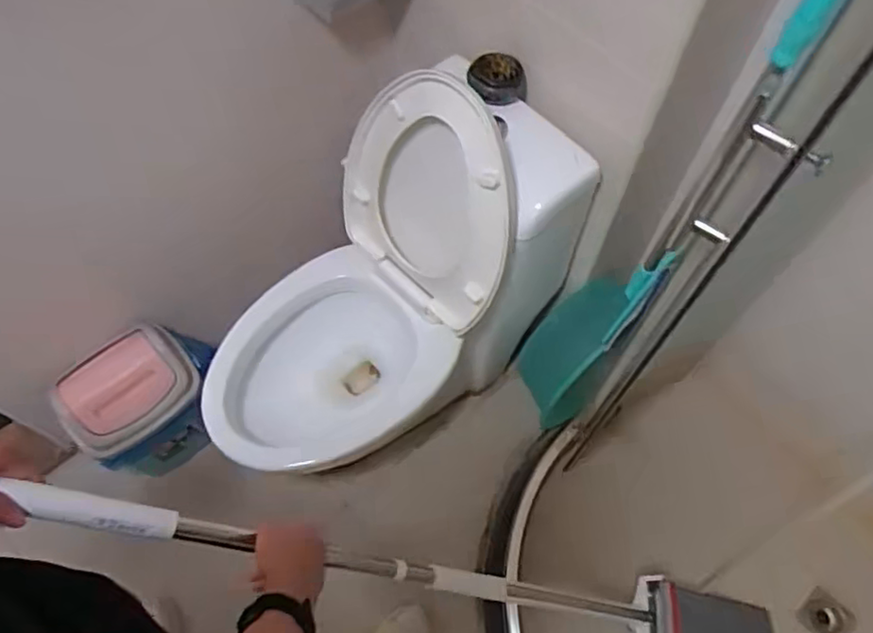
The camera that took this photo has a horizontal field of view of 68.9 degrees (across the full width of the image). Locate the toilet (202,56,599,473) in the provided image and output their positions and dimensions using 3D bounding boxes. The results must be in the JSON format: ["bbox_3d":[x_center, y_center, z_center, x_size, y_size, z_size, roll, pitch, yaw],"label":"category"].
[{"bbox_3d":[-0.121,-0.027,1.226,0.739,0.725,0.380,-38,69,-18],"label":"toilet"}]

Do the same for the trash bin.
[{"bbox_3d":[-0.597,0.165,1.323,0.293,0.270,0.204,-36,68,-17],"label":"trash bin"}]

